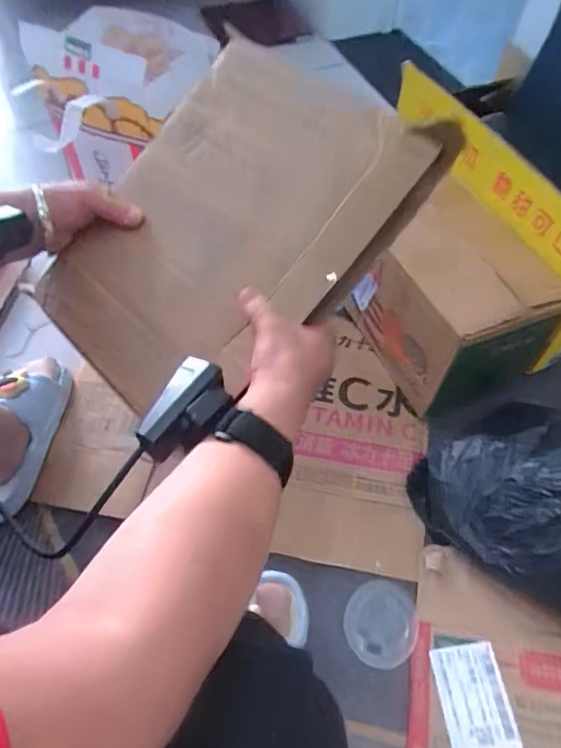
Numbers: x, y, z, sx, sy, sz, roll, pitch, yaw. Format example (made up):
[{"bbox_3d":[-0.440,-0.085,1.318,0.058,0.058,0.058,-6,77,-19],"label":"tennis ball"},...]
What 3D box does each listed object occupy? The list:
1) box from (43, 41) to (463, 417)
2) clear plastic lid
[{"bbox_3d":[-0.054,-0.121,0.437,0.254,0.038,0.312,36,92,21],"label":"box"},{"bbox_3d":[0.123,0.303,0.598,0.083,0.008,0.092,22,60,14],"label":"clear plastic lid"}]

